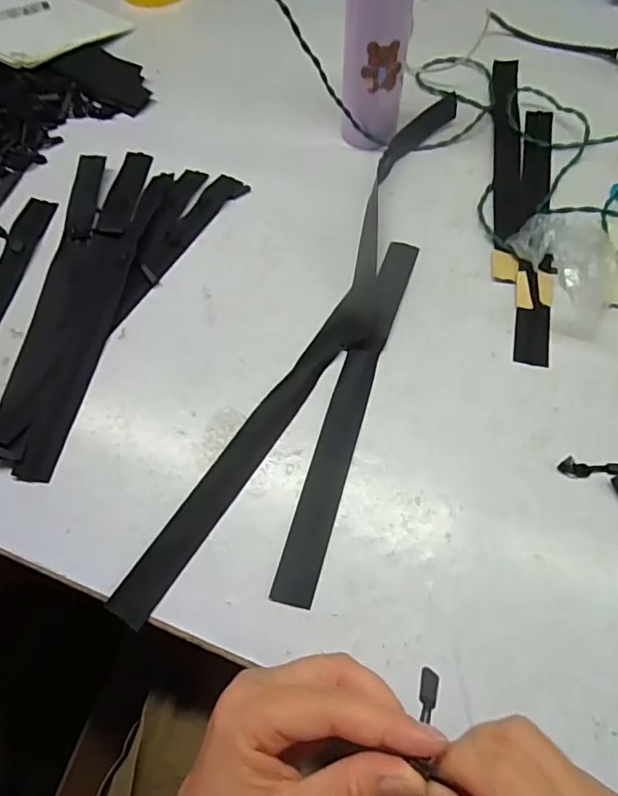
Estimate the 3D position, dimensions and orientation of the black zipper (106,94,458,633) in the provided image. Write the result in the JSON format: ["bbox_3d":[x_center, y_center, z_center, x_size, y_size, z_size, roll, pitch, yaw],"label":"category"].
[{"bbox_3d":[0.049,-0.073,0.485,0.120,0.006,0.615,23,66,12],"label":"black zipper"}]

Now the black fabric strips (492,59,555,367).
[{"bbox_3d":[0.226,-0.230,0.549,0.069,0.025,0.434,10,64,5],"label":"black fabric strips"}]

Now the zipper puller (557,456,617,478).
[{"bbox_3d":[0.232,0.057,0.412,0.061,0.008,0.013,5,63,3],"label":"zipper puller"}]

